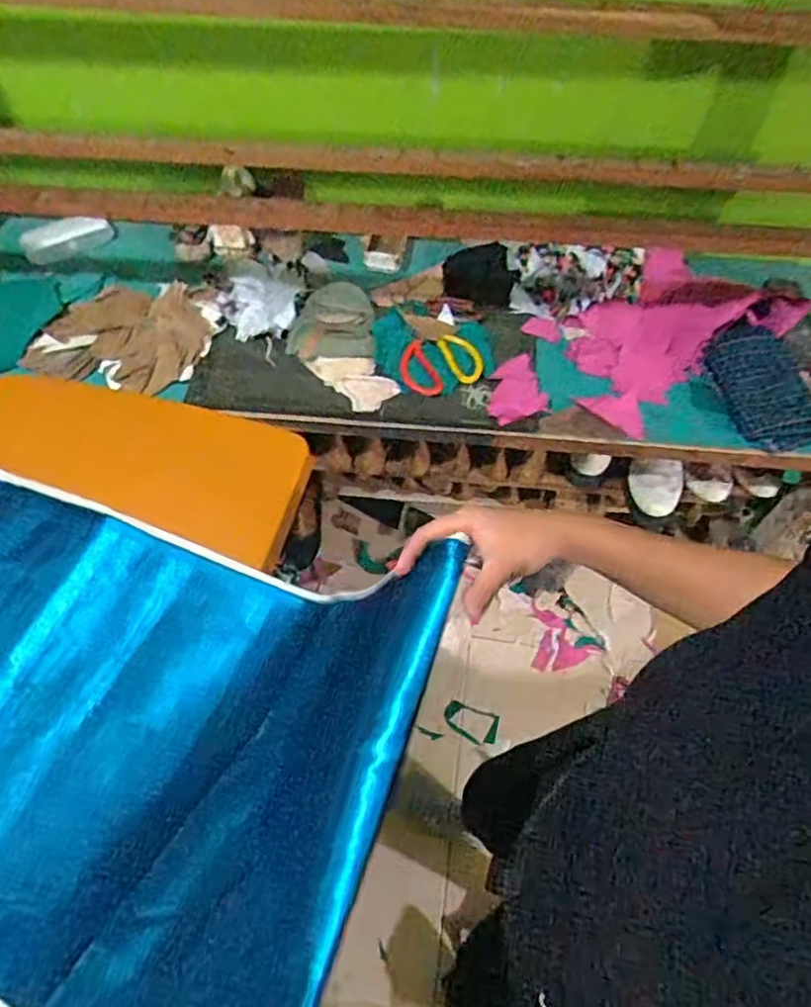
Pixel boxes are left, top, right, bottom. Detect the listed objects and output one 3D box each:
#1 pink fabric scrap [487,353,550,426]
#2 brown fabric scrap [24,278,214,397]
[{"bbox_3d":[0.161,-0.174,0.965,0.094,0.023,0.098,-18,59,-11],"label":"pink fabric scrap"},{"bbox_3d":[-0.449,-0.278,1.050,0.262,0.045,0.229,15,58,10],"label":"brown fabric scrap"}]

